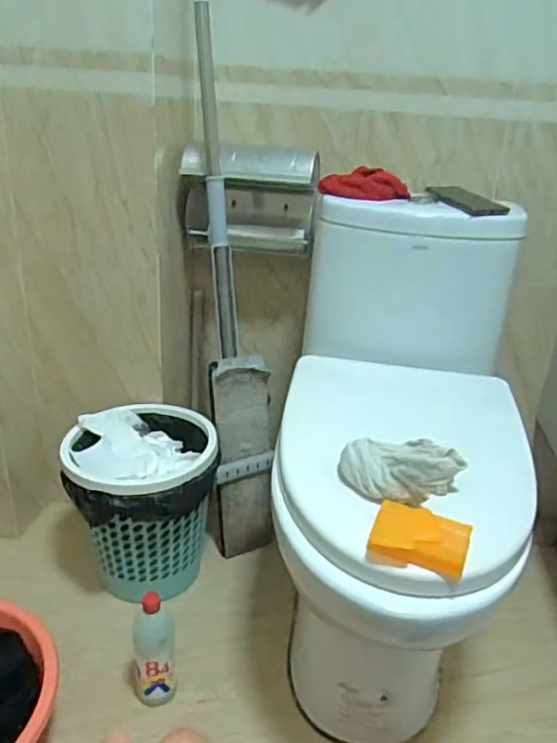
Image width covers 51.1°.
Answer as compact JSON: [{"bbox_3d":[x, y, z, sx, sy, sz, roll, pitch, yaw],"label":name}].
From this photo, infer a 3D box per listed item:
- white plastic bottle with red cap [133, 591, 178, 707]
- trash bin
[{"bbox_3d":[-0.186,0.425,0.882,0.066,0.195,0.053,-2,26,-11],"label":"white plastic bottle with red cap"},{"bbox_3d":[-0.256,0.253,1.094,0.254,0.299,0.245,-9,28,-25],"label":"trash bin"}]

